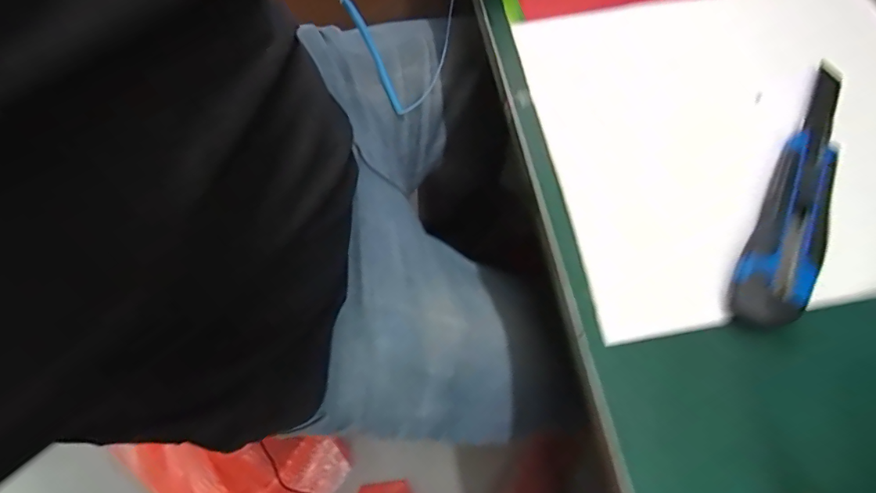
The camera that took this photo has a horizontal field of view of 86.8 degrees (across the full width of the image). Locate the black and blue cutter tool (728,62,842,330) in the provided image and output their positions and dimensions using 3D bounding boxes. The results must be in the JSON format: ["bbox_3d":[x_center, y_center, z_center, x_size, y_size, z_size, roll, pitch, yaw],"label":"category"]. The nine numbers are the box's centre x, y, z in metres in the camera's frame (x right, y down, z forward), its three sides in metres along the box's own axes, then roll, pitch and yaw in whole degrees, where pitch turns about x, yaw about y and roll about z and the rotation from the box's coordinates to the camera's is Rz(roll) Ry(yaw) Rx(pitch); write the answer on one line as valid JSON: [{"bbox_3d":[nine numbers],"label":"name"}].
[{"bbox_3d":[0.233,-0.040,0.296,0.038,0.018,0.215,28,68,11],"label":"black and blue cutter tool"}]

